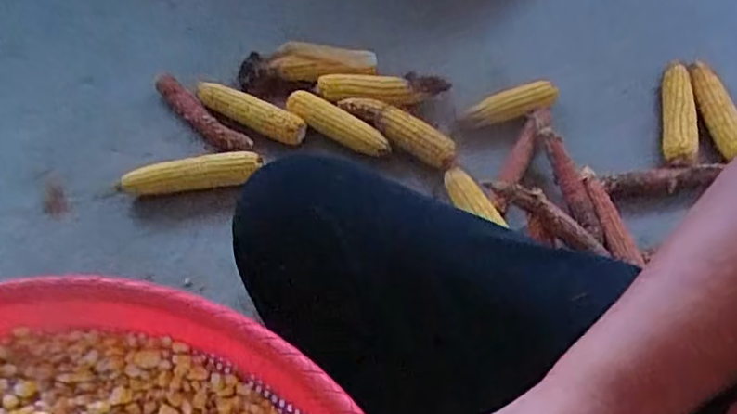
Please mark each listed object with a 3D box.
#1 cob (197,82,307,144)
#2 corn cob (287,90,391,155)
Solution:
[{"bbox_3d":[-0.191,-0.148,0.992,0.185,0.058,0.034,18,58,11],"label":"cob"},{"bbox_3d":[-0.049,-0.131,0.986,0.178,0.053,0.042,21,59,13],"label":"corn cob"}]

